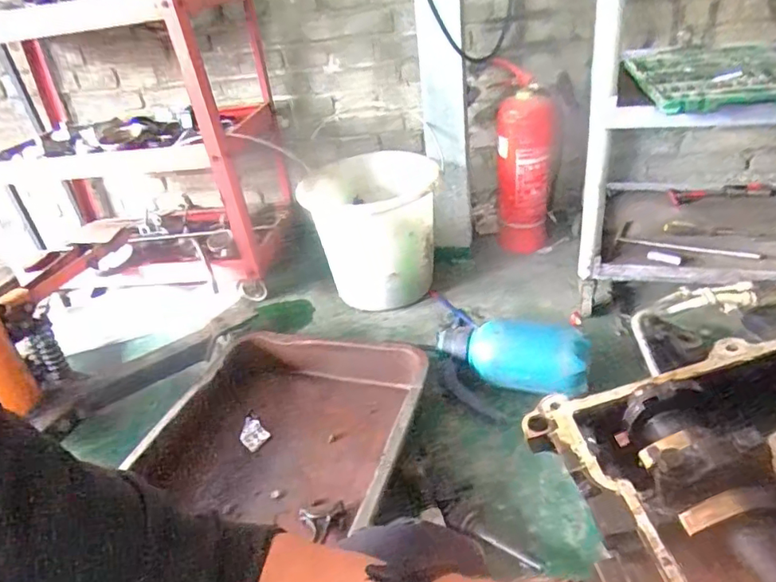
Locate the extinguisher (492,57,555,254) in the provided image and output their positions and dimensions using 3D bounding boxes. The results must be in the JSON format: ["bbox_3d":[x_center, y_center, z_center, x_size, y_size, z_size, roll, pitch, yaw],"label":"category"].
[{"bbox_3d":[0.367,-0.335,1.450,0.138,0.485,0.134,-2,32,10],"label":"extinguisher"}]

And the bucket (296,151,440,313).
[{"bbox_3d":[-0.030,-0.136,1.344,0.333,0.320,0.333,-6,32,4],"label":"bucket"}]

